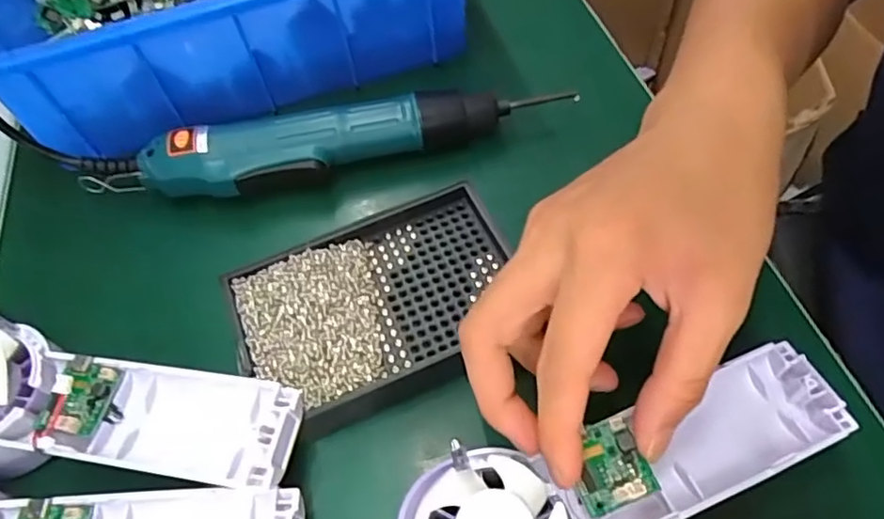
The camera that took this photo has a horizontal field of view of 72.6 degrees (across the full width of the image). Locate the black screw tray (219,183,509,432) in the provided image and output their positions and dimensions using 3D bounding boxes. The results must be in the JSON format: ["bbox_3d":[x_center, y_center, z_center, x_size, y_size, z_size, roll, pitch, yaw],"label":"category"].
[{"bbox_3d":[-0.029,0.023,0.295,0.131,0.029,0.088,-25,58,-11],"label":"black screw tray"}]

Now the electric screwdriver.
[{"bbox_3d":[-0.061,-0.066,0.345,0.279,0.039,0.040,-10,56,-1],"label":"electric screwdriver"}]

